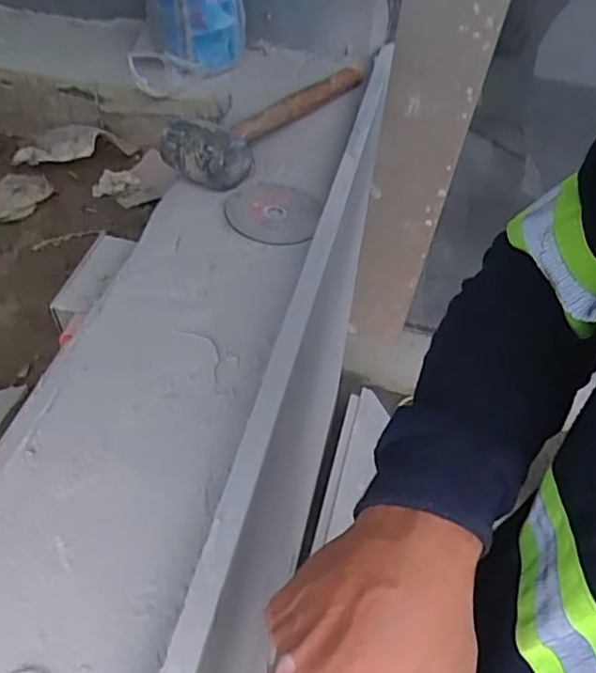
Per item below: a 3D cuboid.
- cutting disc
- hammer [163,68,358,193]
[{"bbox_3d":[-0.025,-0.132,0.649,0.100,0.007,0.097,7,47,-7],"label":"cutting disc"},{"bbox_3d":[-0.024,-0.287,0.747,0.084,0.047,0.345,27,51,20],"label":"hammer"}]

